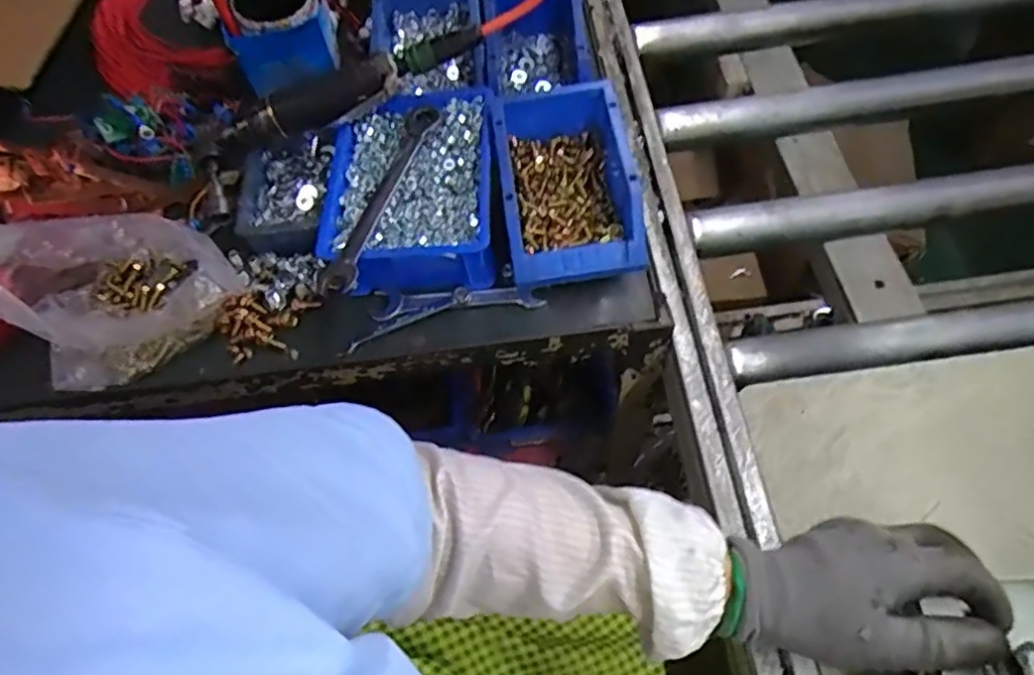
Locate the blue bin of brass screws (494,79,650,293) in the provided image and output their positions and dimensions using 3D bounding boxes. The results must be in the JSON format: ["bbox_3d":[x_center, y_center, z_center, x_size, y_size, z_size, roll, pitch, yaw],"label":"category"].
[{"bbox_3d":[0.045,-0.134,0.584,0.112,0.079,0.179,-9,61,1],"label":"blue bin of brass screws"}]

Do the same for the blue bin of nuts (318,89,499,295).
[{"bbox_3d":[-0.092,-0.138,0.606,0.149,0.065,0.207,0,62,6],"label":"blue bin of nuts"}]

